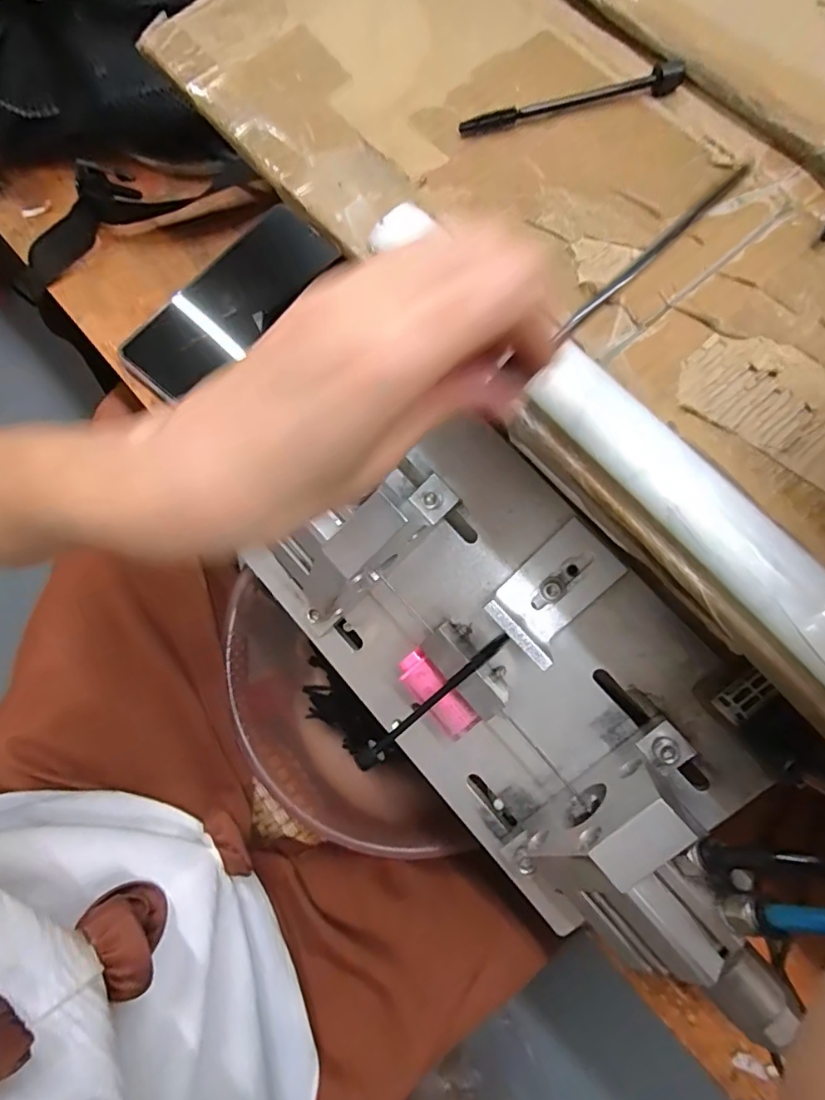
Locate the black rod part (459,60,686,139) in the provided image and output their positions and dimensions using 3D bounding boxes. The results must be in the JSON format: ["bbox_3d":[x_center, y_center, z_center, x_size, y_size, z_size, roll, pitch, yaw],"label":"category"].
[{"bbox_3d":[0.070,-0.200,0.231,0.100,0.013,0.009,-13,76,-5],"label":"black rod part"}]

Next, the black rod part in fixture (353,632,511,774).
[{"bbox_3d":[0.010,0.075,0.259,0.096,0.005,0.010,-42,80,3],"label":"black rod part in fixture"}]

